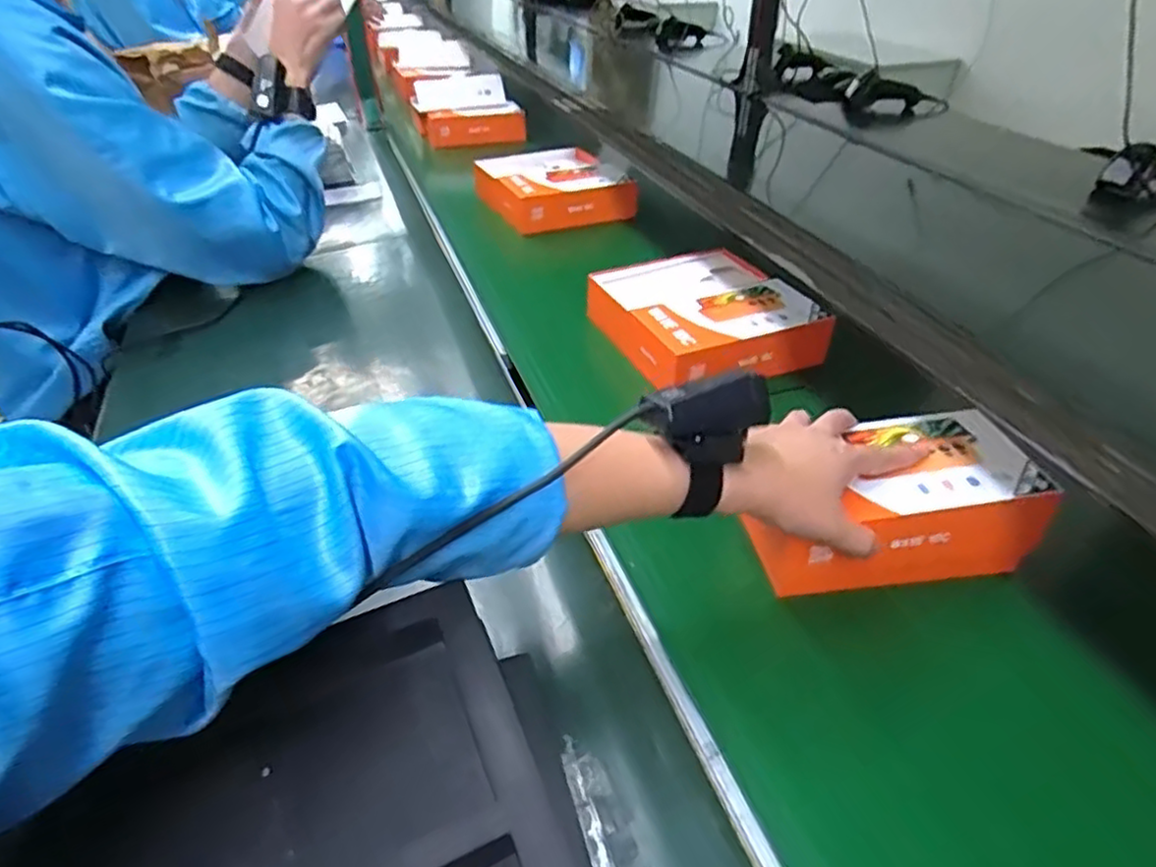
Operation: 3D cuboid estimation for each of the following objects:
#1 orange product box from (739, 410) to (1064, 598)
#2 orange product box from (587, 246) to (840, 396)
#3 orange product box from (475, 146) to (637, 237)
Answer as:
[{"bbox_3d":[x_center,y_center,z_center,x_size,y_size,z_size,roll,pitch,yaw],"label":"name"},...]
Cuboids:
[{"bbox_3d":[0.218,0.047,0.500,0.194,0.071,0.104,-5,38,-7],"label":"orange product box"},{"bbox_3d":[0.130,-0.126,0.745,0.212,0.052,0.216,-14,40,-19],"label":"orange product box"},{"bbox_3d":[-0.041,-0.382,1.069,0.212,0.056,0.186,-15,40,-20],"label":"orange product box"}]

